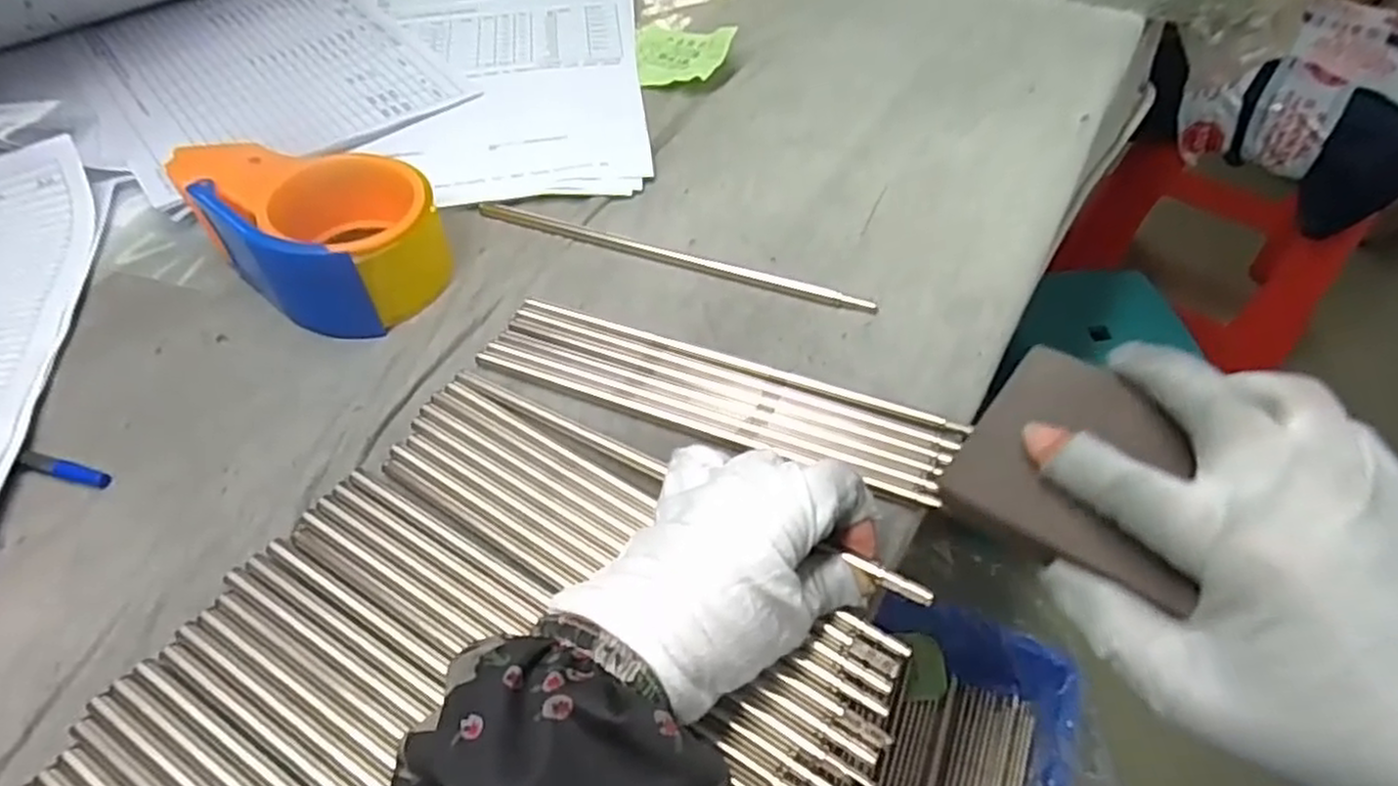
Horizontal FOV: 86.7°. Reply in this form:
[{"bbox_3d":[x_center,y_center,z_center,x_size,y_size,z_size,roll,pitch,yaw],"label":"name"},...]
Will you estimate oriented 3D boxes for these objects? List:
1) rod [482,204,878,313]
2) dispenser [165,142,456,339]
[{"bbox_3d":[-0.018,-0.078,0.412,0.233,0.004,0.010,17,55,13],"label":"rod"},{"bbox_3d":[-0.199,-0.091,0.393,0.133,0.055,0.089,34,60,24],"label":"dispenser"}]

